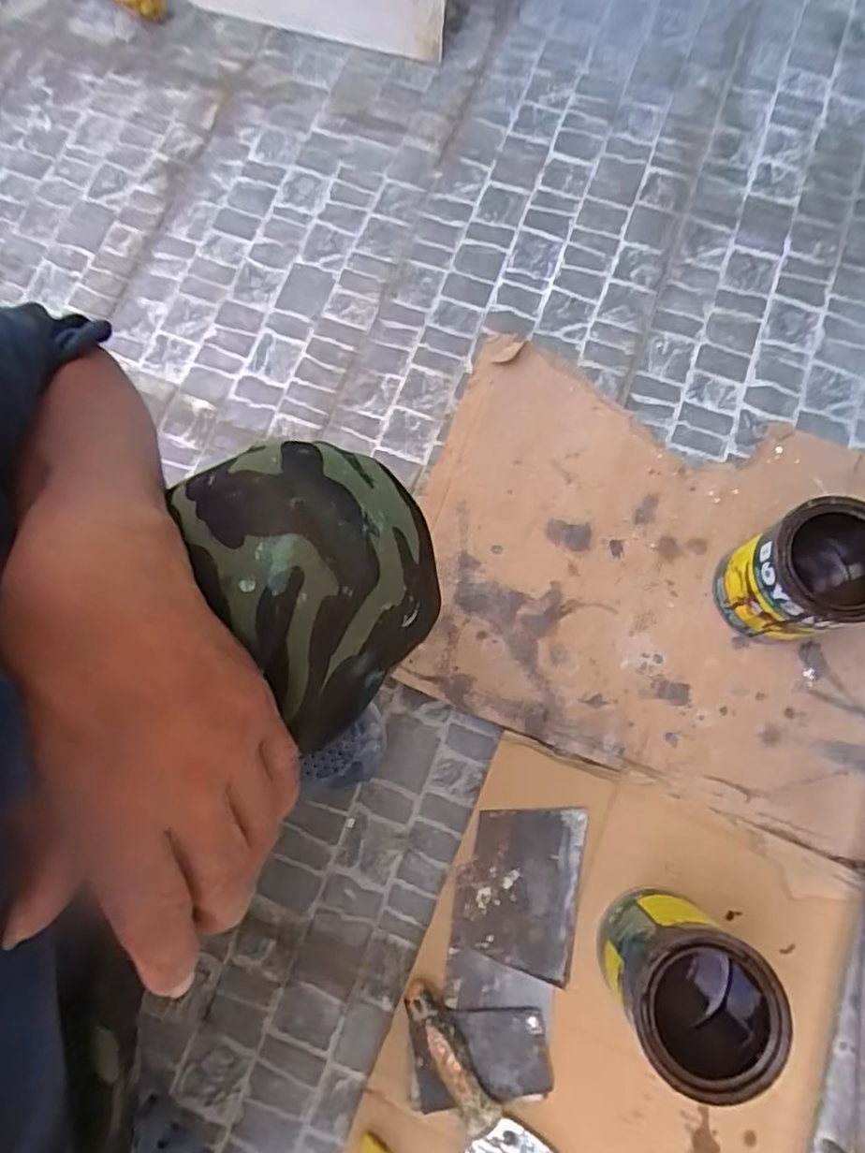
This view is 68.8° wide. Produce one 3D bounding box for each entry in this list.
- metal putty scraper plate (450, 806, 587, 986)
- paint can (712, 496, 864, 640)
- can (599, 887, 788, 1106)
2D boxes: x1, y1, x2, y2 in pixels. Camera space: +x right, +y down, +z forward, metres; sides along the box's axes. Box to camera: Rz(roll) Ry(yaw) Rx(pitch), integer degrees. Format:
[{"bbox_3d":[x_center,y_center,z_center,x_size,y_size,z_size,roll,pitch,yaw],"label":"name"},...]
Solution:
[{"bbox_3d":[0.078,0.281,0.574,0.107,0.005,0.140,9,80,4],"label":"metal putty scraper plate"},{"bbox_3d":[0.331,0.001,0.572,0.102,0.134,0.096,0,77,1],"label":"paint can"},{"bbox_3d":[0.198,0.323,0.491,0.099,0.139,0.120,-35,79,-7],"label":"can"}]

